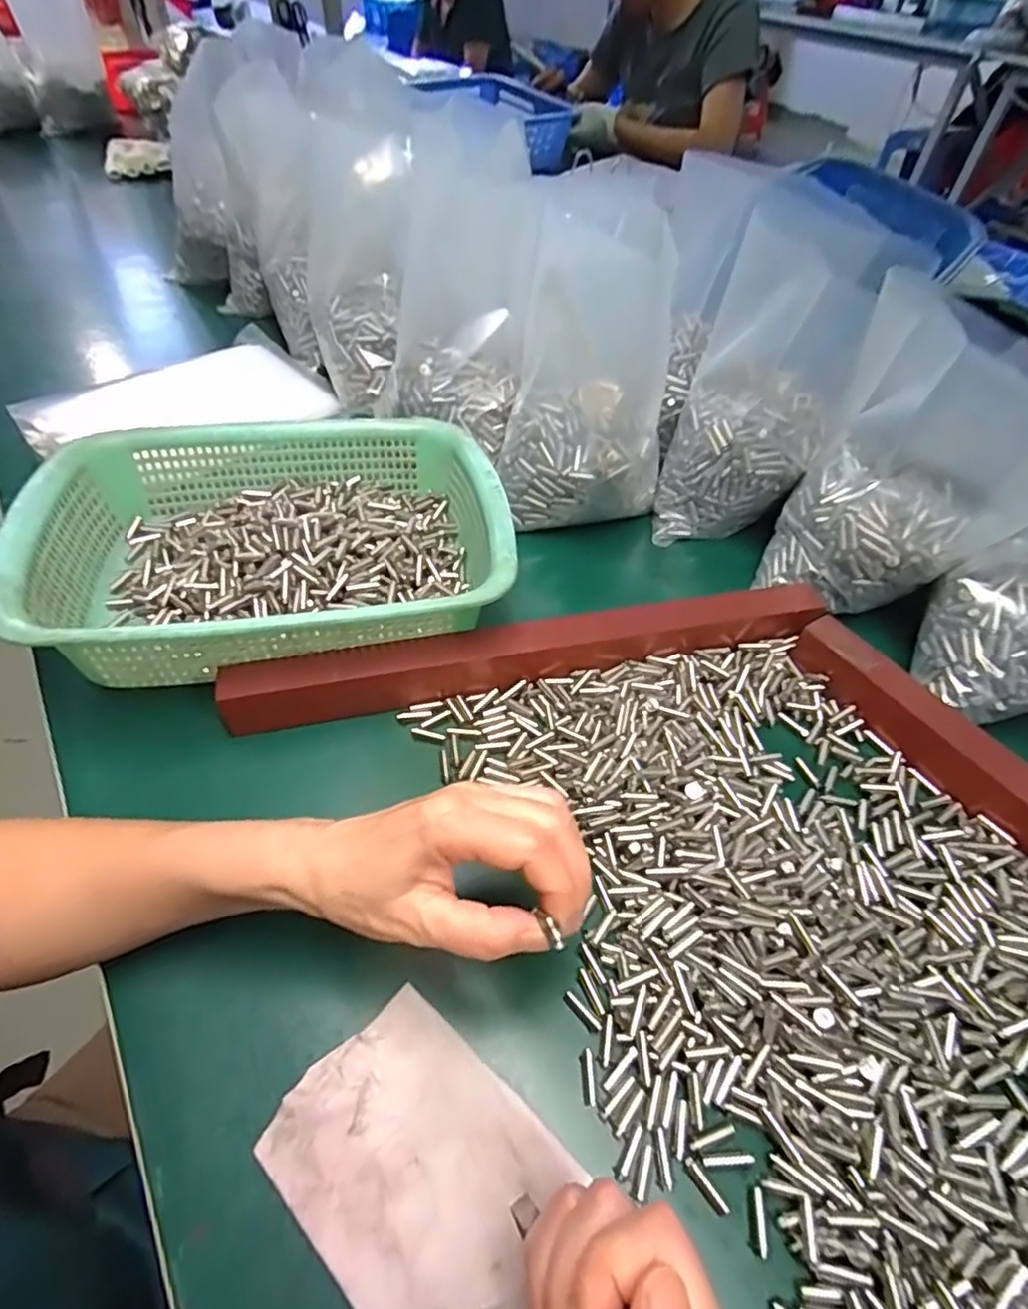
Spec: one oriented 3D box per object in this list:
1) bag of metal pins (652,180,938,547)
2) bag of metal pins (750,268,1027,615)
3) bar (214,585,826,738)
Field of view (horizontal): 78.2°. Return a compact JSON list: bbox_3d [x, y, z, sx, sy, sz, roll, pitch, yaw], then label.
[{"bbox_3d":[0.203,-0.220,0.495,0.114,0.211,0.142,22,52,18],"label":"bag of metal pins"},{"bbox_3d":[0.266,-0.115,0.425,0.136,0.186,0.075,23,53,19],"label":"bag of metal pins"},{"bbox_3d":[0.017,-0.003,0.417,0.395,0.044,0.031,-10,50,-9],"label":"bar"}]

